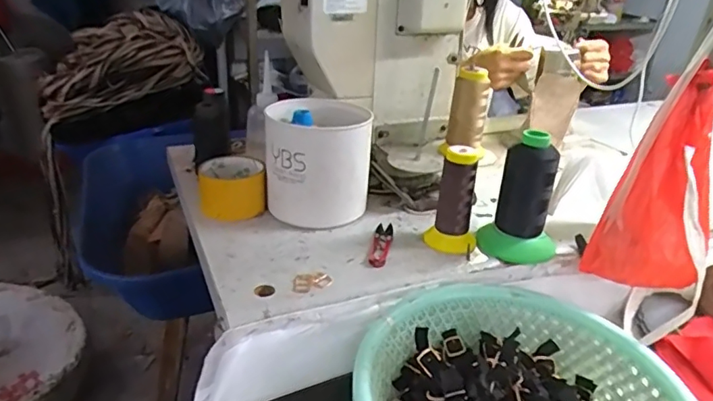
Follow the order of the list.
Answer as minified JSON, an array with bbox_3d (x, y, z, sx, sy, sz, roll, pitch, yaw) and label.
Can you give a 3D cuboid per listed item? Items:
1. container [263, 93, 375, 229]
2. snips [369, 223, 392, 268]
[{"bbox_3d":[-0.050,-0.053,0.666,0.124,0.119,0.137,-1,27,-8],"label":"container"},{"bbox_3d":[0.029,0.050,0.610,0.021,0.004,0.103,7,27,6],"label":"snips"}]

